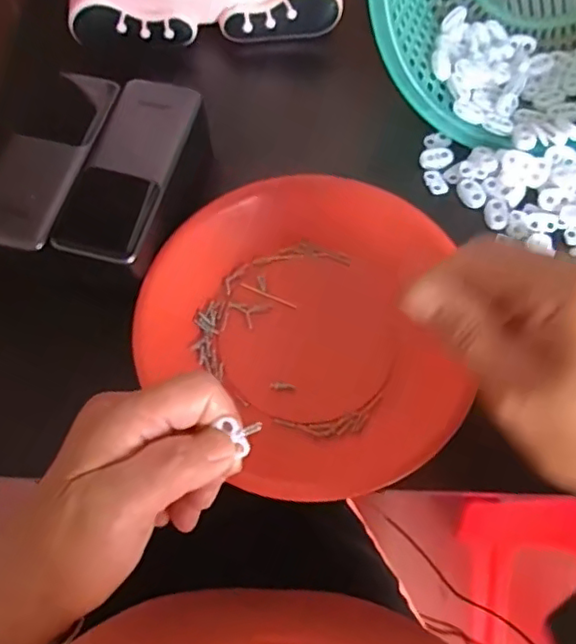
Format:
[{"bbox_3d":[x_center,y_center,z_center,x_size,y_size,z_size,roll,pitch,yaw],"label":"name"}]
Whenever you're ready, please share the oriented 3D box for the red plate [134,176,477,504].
[{"bbox_3d":[0.006,0.004,0.363,0.178,0.025,0.195,-2,67,0],"label":"red plate"}]

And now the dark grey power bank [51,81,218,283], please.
[{"bbox_3d":[-0.091,-0.088,0.387,0.060,0.046,0.132,12,67,6],"label":"dark grey power bank"}]

